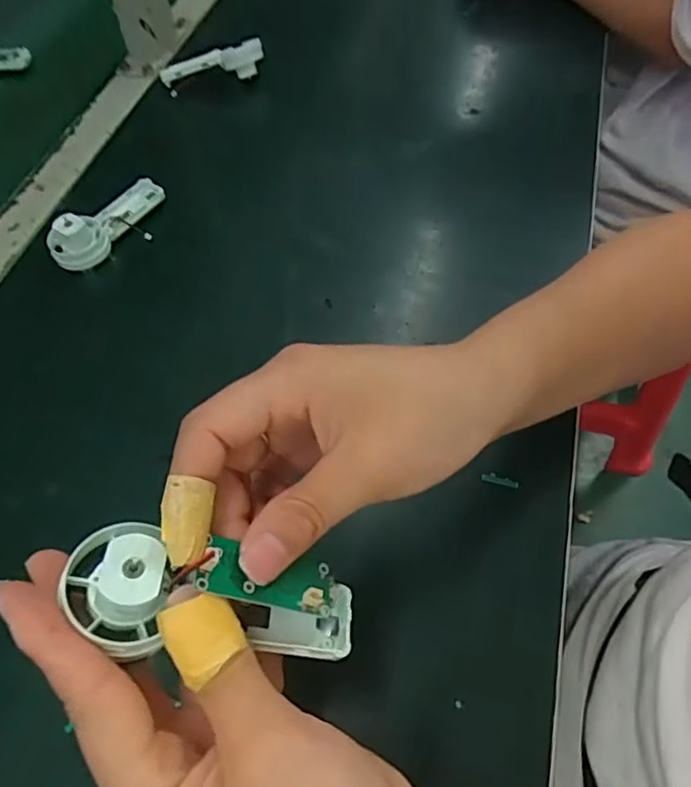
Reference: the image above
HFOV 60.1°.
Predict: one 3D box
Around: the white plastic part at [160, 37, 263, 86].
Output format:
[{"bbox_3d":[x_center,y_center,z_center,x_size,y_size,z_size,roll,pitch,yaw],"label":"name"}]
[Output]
[{"bbox_3d":[-0.118,-0.290,0.536,0.091,0.034,0.018,-14,58,-8],"label":"white plastic part"}]

